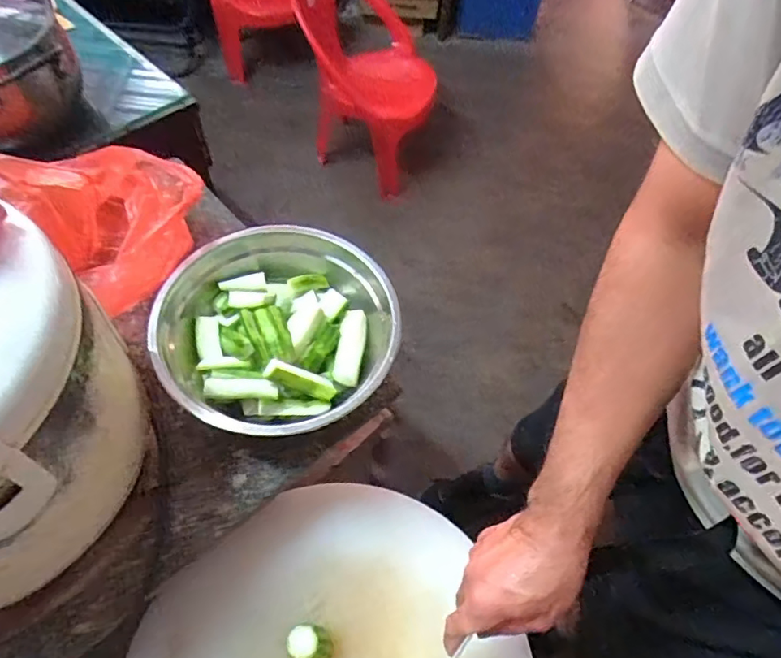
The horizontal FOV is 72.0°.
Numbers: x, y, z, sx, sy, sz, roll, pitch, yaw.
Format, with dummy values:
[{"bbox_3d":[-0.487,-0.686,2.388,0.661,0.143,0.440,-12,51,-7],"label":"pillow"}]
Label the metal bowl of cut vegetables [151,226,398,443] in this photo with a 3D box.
[{"bbox_3d":[-0.109,0.007,0.539,0.221,0.076,0.222,2,57,-3],"label":"metal bowl of cut vegetables"}]

